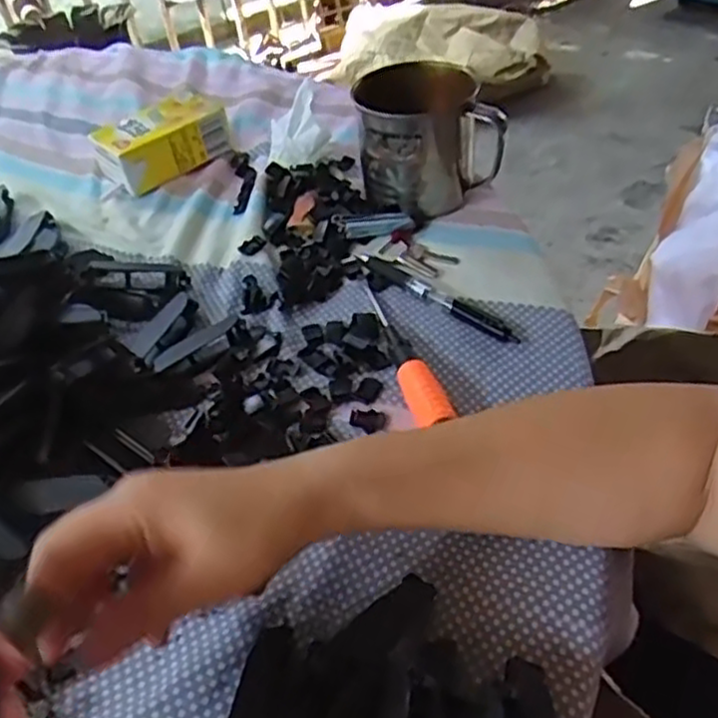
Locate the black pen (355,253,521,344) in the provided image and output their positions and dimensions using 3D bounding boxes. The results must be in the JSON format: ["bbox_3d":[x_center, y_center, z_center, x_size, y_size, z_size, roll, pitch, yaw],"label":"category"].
[{"bbox_3d":[0.048,-0.045,0.495,0.140,0.008,0.016,31,56,33],"label":"black pen"}]

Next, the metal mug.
[{"bbox_3d":[0.050,-0.168,0.558,0.096,0.083,0.082,-10,44,-3],"label":"metal mug"}]

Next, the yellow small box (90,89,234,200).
[{"bbox_3d":[-0.176,-0.192,0.650,0.106,0.042,0.072,-36,51,-26],"label":"yellow small box"}]

